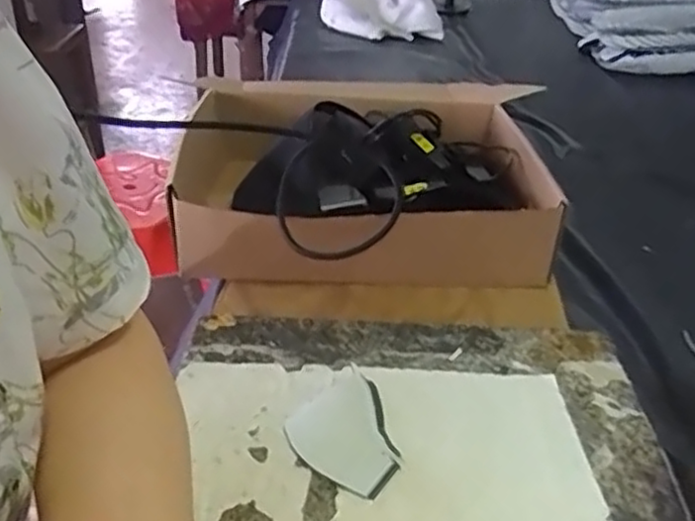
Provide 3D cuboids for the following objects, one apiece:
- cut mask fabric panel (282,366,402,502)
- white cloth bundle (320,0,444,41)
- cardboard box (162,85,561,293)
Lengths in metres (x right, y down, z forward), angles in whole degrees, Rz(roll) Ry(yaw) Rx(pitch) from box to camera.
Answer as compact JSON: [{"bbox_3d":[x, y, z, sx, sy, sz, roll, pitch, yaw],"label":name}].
[{"bbox_3d":[0.004,0.101,0.423,0.073,0.005,0.083,19,35,27],"label":"cut mask fabric panel"},{"bbox_3d":[0.067,-0.504,1.412,0.235,0.089,0.138,-2,31,-5],"label":"white cloth bundle"},{"bbox_3d":[0.012,-0.073,0.675,0.332,0.104,0.327,-3,31,-6],"label":"cardboard box"}]

